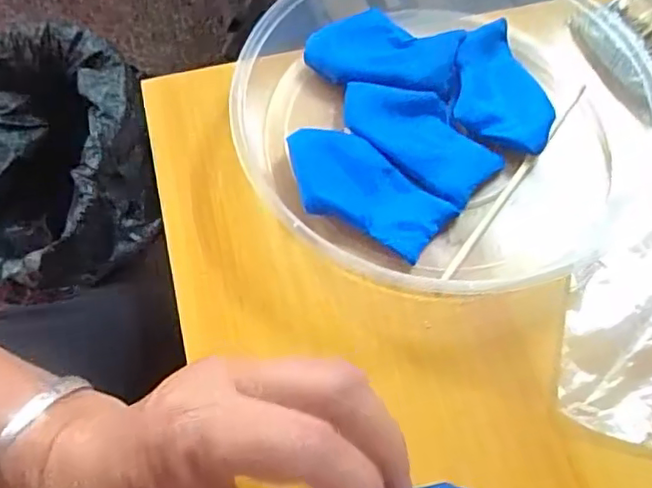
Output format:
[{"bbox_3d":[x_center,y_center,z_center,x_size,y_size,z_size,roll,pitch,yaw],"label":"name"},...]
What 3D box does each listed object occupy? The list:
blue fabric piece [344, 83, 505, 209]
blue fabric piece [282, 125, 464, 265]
[{"bbox_3d":[0.054,-0.067,0.354,0.097,0.007,0.053,40,68,19],"label":"blue fabric piece"},{"bbox_3d":[0.018,-0.030,0.333,0.096,0.011,0.054,38,67,18],"label":"blue fabric piece"}]

